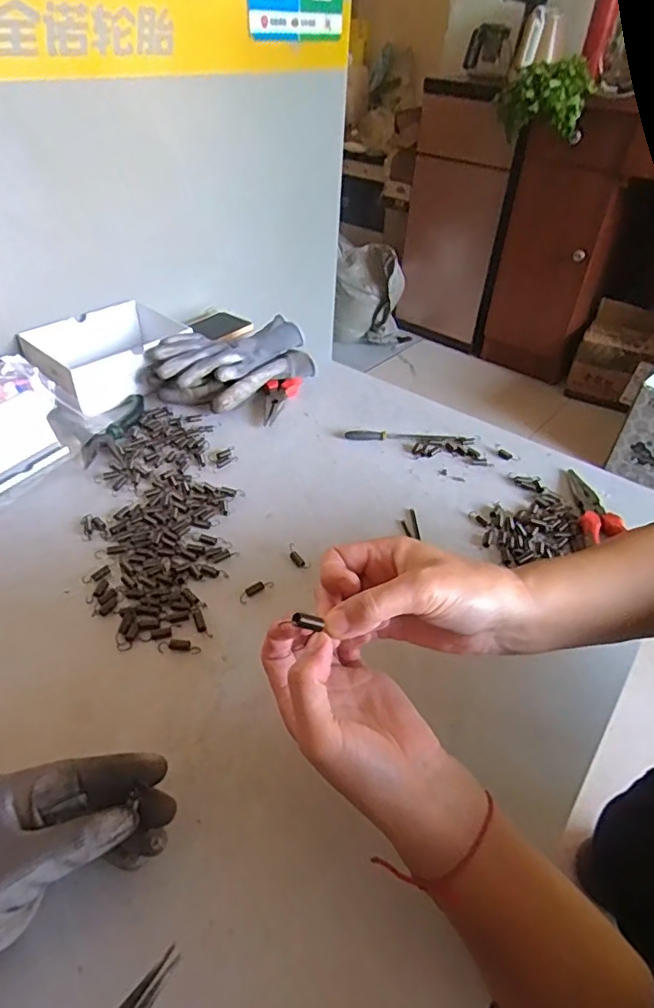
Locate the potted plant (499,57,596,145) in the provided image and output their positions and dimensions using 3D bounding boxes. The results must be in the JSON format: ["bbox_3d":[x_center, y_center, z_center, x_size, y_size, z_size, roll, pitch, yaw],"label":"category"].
[{"bbox_3d":[0.495,-0.930,1.308,0.172,0.151,0.142,5,40,1],"label":"potted plant"}]

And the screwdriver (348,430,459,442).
[{"bbox_3d":[0.094,-0.085,0.728,0.139,0.013,0.020,6,41,1],"label":"screwdriver"}]

